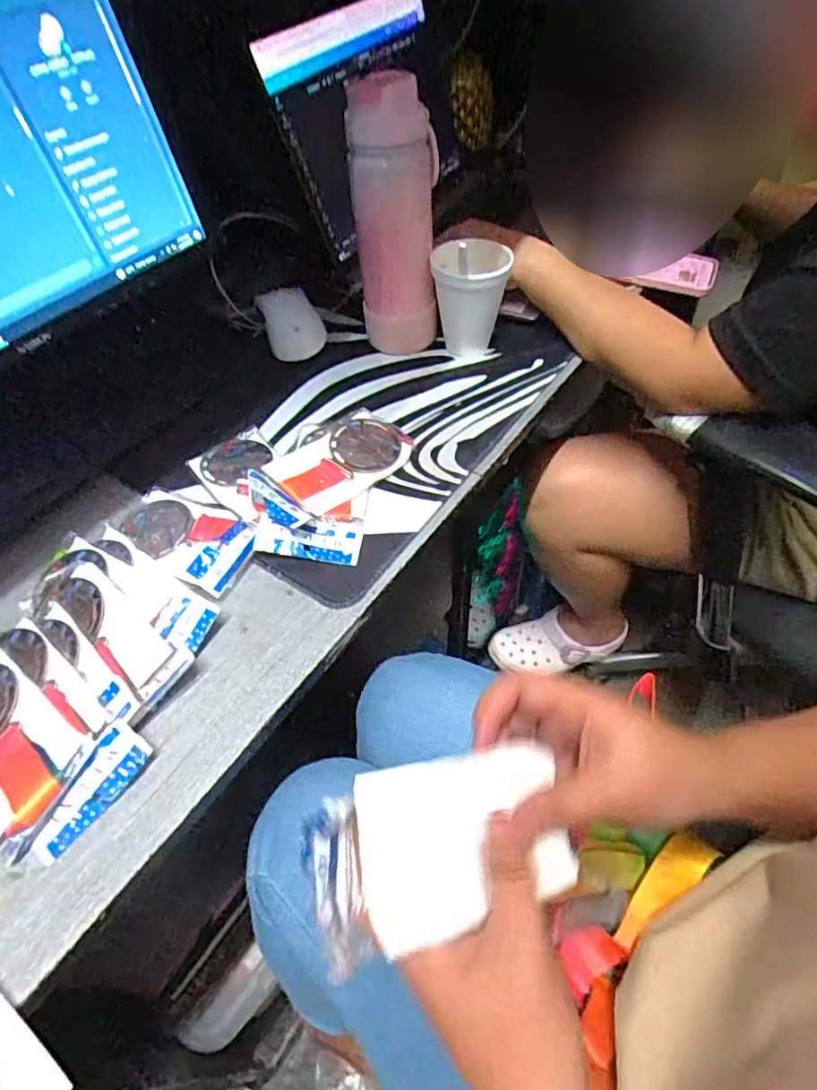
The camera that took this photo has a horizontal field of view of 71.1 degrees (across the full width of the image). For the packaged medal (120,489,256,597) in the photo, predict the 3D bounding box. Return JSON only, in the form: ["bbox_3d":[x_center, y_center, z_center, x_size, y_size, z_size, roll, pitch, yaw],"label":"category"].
[{"bbox_3d":[-0.180,-0.013,0.455,0.126,0.016,0.065,26,57,20],"label":"packaged medal"}]

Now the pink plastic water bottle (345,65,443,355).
[{"bbox_3d":[-0.009,-0.296,0.537,0.081,0.215,0.061,-7,50,-1],"label":"pink plastic water bottle"}]

